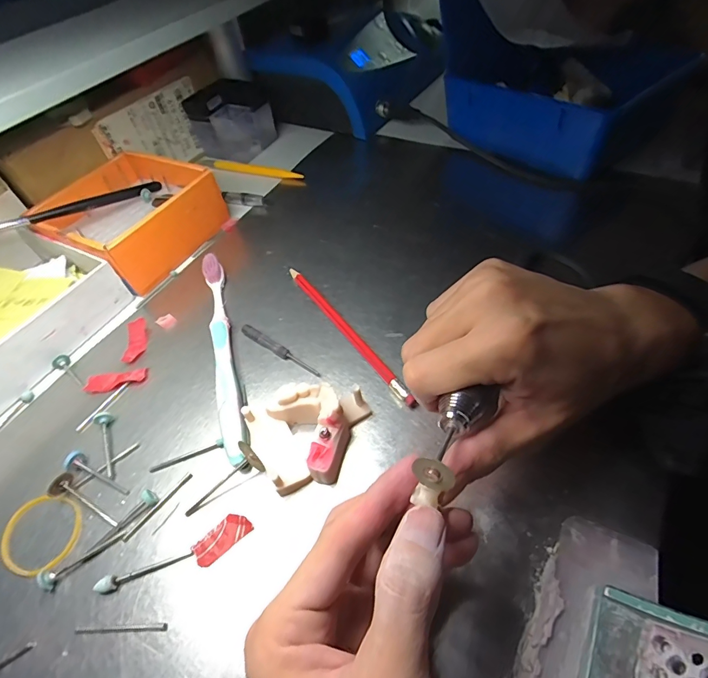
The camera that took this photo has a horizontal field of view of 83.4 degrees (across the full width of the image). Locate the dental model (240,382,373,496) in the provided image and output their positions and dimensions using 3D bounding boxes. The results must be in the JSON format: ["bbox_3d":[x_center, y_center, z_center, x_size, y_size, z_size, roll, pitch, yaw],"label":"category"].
[{"bbox_3d":[-0.025,0.053,0.219,0.068,0.031,0.051,-13,52,-2],"label":"dental model"}]

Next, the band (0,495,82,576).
[{"bbox_3d":[-0.170,0.104,0.215,0.046,0.004,0.038,11,55,17],"label":"band"}]

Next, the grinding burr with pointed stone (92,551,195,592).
[{"bbox_3d":[-0.103,0.114,0.197,0.045,0.006,0.006,-20,54,-11],"label":"grinding burr with pointed stone"}]

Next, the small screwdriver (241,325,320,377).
[{"bbox_3d":[-0.051,0.007,0.272,0.071,0.006,0.008,29,61,27],"label":"small screwdriver"}]

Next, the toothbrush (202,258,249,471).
[{"bbox_3d":[-0.091,0.002,0.277,0.015,0.016,0.182,-18,52,-6],"label":"toothbrush"}]

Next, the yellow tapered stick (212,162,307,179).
[{"bbox_3d":[-0.106,-0.184,0.432,0.116,0.008,0.004,16,12,18],"label":"yellow tapered stick"}]

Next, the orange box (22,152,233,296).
[{"bbox_3d":[-0.203,-0.113,0.358,0.132,0.044,0.125,18,57,21],"label":"orange box"}]

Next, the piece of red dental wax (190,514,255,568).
[{"bbox_3d":[-0.068,0.101,0.202,0.029,0.004,0.014,-38,56,-20],"label":"piece of red dental wax"}]

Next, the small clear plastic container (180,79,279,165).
[{"bbox_3d":[-0.138,-0.253,0.459,0.065,0.063,0.078,26,60,25],"label":"small clear plastic container"}]

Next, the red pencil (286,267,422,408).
[{"bbox_3d":[-0.008,-0.007,0.276,0.008,0.010,0.151,-31,54,-16],"label":"red pencil"}]

